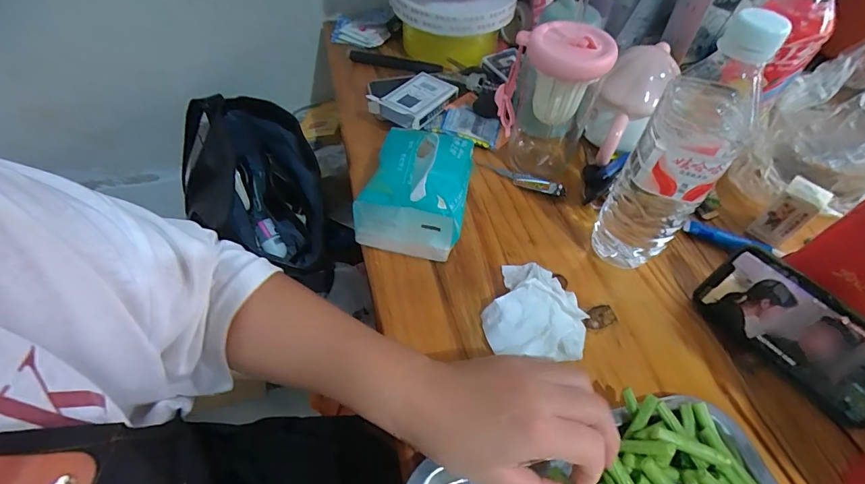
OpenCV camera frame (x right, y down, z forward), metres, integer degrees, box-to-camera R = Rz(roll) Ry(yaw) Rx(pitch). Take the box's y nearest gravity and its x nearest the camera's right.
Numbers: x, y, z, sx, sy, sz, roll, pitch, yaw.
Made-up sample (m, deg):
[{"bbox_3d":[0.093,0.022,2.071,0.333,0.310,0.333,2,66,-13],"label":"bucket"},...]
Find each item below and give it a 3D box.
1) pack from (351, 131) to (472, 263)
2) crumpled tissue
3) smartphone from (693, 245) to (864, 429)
[{"bbox_3d":[-0.013,-0.058,0.427,0.094,0.081,0.122,11,52,6],"label":"pack"},{"bbox_3d":[0.091,0.057,0.377,0.084,0.026,0.093,11,52,6],"label":"crumpled tissue"},{"bbox_3d":[0.296,0.074,0.342,0.006,0.074,0.143,-13,50,-43],"label":"smartphone"}]

